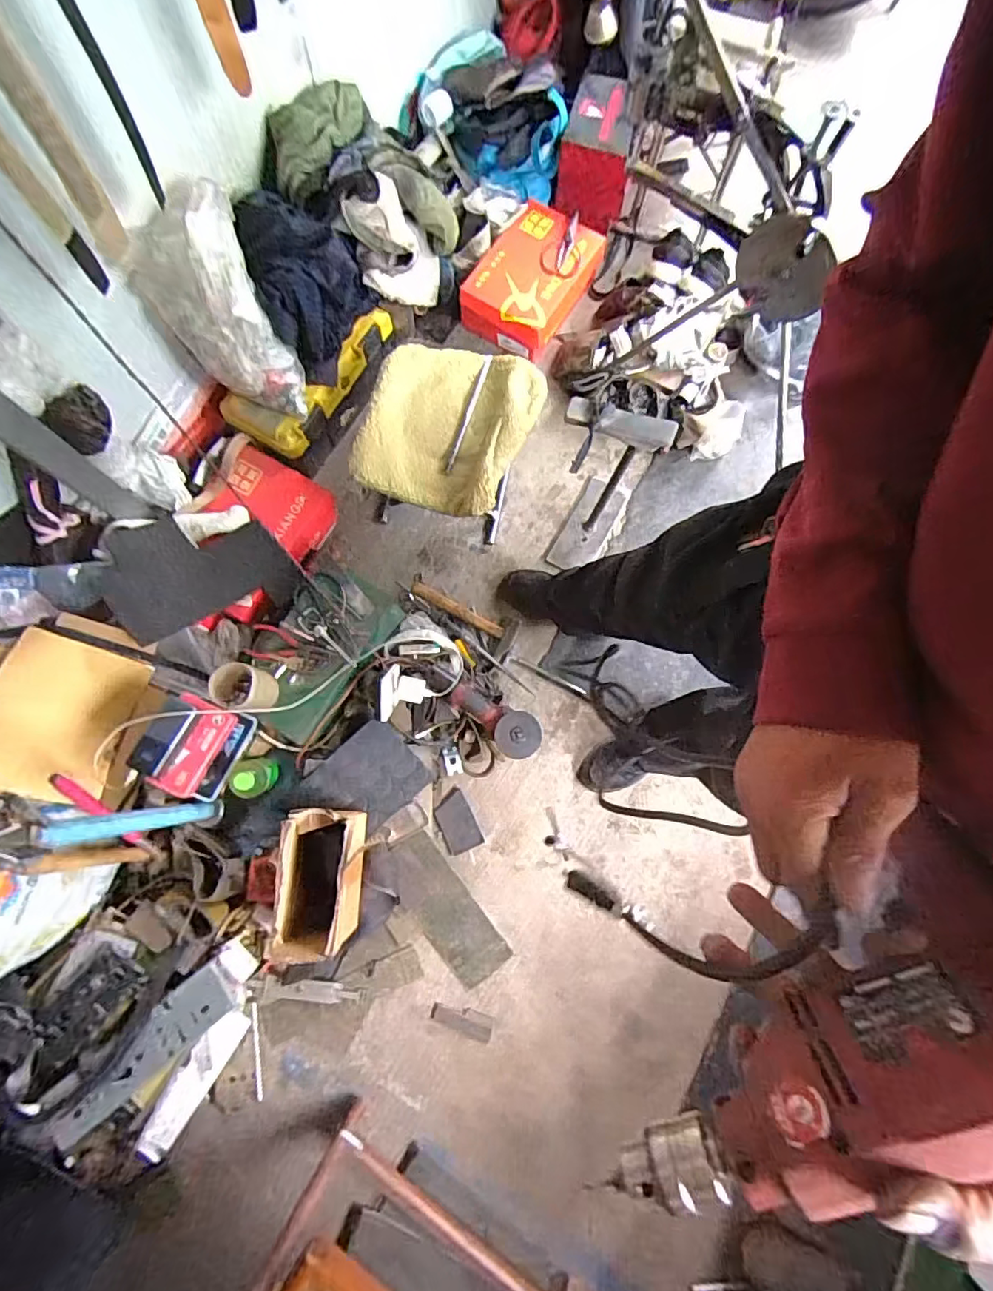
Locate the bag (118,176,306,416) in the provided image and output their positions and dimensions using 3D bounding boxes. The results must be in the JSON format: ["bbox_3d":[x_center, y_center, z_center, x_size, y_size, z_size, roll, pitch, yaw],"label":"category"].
[{"bbox_3d":[-0.454,-0.562,0.976,0.187,0.361,0.081,-37,70,-3],"label":"bag"}]

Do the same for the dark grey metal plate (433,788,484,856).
[{"bbox_3d":[-0.080,0.354,1.130,0.071,0.011,0.115,-25,78,-6],"label":"dark grey metal plate"}]

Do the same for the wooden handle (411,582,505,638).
[{"bbox_3d":[-0.083,-0.077,1.215,0.216,0.023,0.032,28,78,6],"label":"wooden handle"}]

